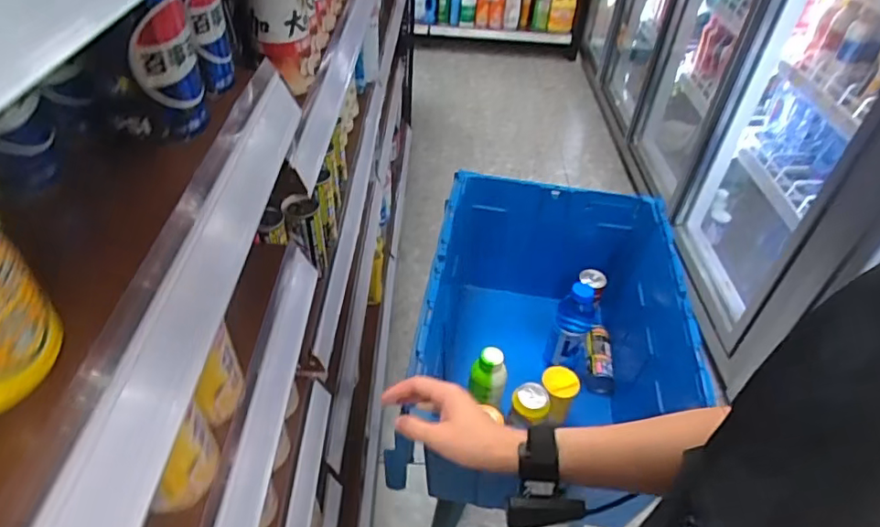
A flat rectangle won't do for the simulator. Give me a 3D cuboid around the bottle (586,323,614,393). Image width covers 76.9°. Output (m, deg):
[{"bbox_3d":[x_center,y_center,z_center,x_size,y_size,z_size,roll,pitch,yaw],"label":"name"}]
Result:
[{"bbox_3d":[0.323,0.189,1.118,0.055,0.063,0.141,3,72,-2],"label":"bottle"}]

